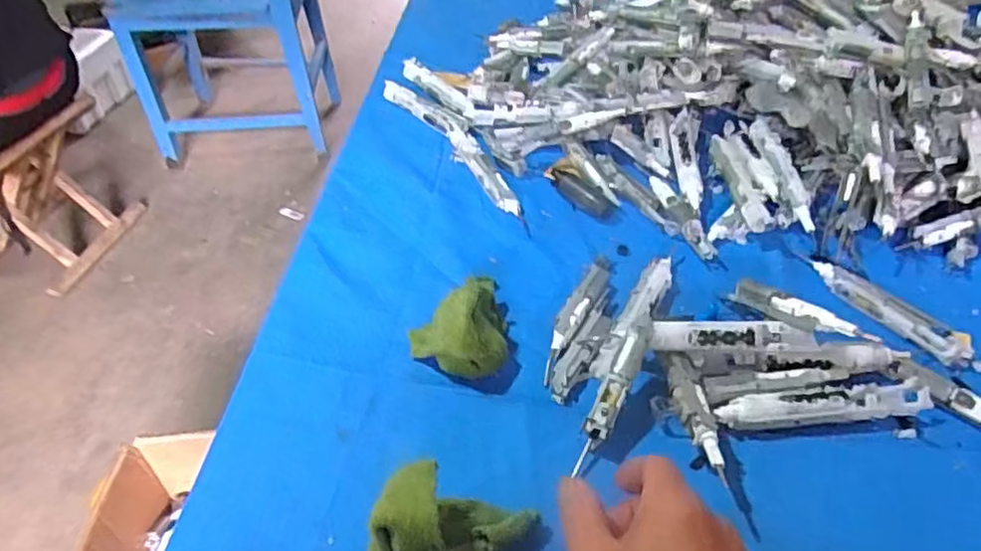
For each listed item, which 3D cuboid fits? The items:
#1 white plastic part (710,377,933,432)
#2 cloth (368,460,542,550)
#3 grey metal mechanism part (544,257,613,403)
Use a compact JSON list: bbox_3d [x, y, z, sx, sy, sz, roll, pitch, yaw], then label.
[{"bbox_3d":[0.225,0.091,0.458,0.142,0.021,0.022,-6,43,-3],"label":"white plastic part"},{"bbox_3d":[-0.023,0.141,0.389,0.097,0.056,0.050,-22,48,-22],"label":"cloth"},{"bbox_3d":[0.076,0.035,0.529,0.037,0.019,0.152,13,45,17],"label":"grey metal mechanism part"}]

